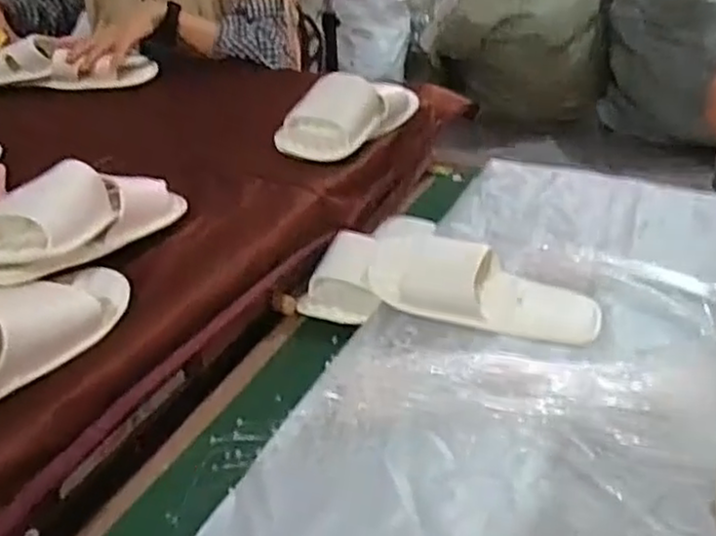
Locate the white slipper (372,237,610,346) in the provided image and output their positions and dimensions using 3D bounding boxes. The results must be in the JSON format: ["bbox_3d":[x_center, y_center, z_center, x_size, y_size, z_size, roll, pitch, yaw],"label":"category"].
[{"bbox_3d":[0.131,0.019,0.749,0.236,0.064,0.082,16,33,1],"label":"white slipper"}]

